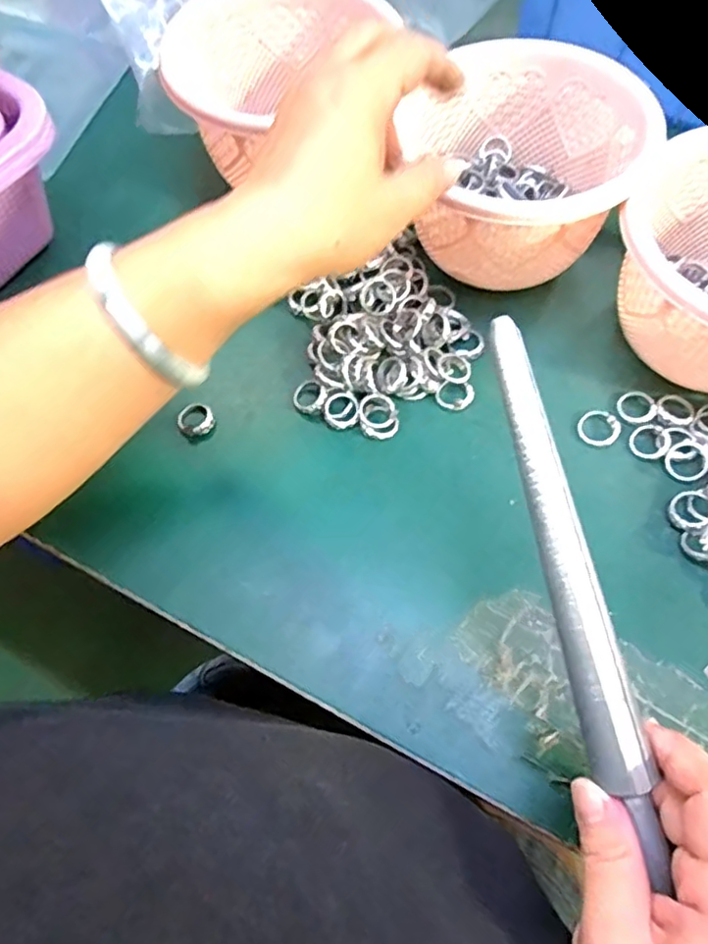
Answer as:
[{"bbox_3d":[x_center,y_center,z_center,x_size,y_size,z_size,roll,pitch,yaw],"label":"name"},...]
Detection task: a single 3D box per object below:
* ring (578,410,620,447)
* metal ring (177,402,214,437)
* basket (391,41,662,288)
[{"bbox_3d":[0.141,-0.025,0.356,0.024,0.004,0.022,0,65,0],"label":"ring"},{"bbox_3d":[-0.092,-0.030,0.360,0.020,0.004,0.020,0,65,0],"label":"metal ring"},{"bbox_3d":[0.098,-0.182,0.376,0.140,0.071,0.150,29,68,14],"label":"basket"}]

